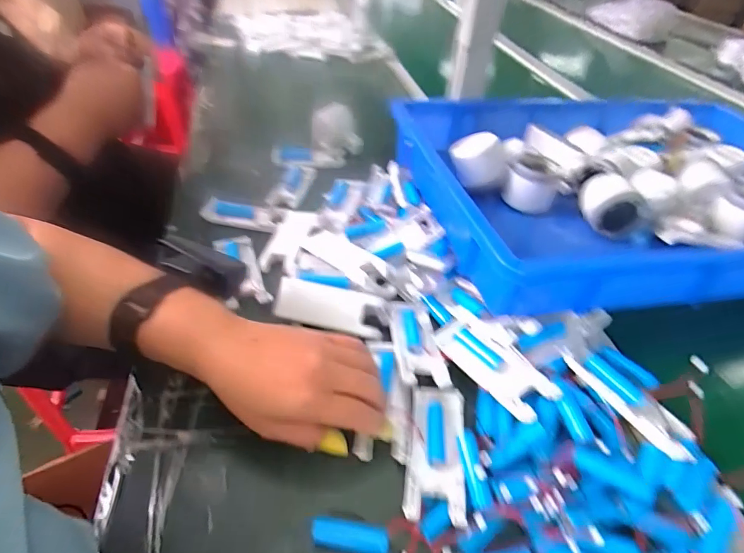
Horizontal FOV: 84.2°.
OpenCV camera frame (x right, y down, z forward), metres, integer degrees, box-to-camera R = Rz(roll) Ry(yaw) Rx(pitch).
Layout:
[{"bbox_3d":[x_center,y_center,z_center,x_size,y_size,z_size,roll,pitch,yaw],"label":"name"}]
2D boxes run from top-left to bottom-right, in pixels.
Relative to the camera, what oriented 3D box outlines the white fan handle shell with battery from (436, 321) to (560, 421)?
[{"bbox_3d":[0.101,0.075,0.350,0.036,0.025,0.104,-27,52,-25],"label":"white fan handle shell with battery"}]

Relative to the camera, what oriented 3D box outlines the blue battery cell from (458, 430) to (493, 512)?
[{"bbox_3d":[0.071,0.137,0.290,0.014,0.014,0.050,-4,63,-6],"label":"blue battery cell"}]

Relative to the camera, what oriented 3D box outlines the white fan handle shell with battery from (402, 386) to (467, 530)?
[{"bbox_3d":[0.048,0.127,0.307,0.040,0.018,0.102,7,45,5],"label":"white fan handle shell with battery"}]

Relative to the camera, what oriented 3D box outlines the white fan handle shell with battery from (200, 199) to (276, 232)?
[{"bbox_3d":[-0.168,-0.078,0.526,0.099,0.013,0.034,10,46,8],"label":"white fan handle shell with battery"}]

